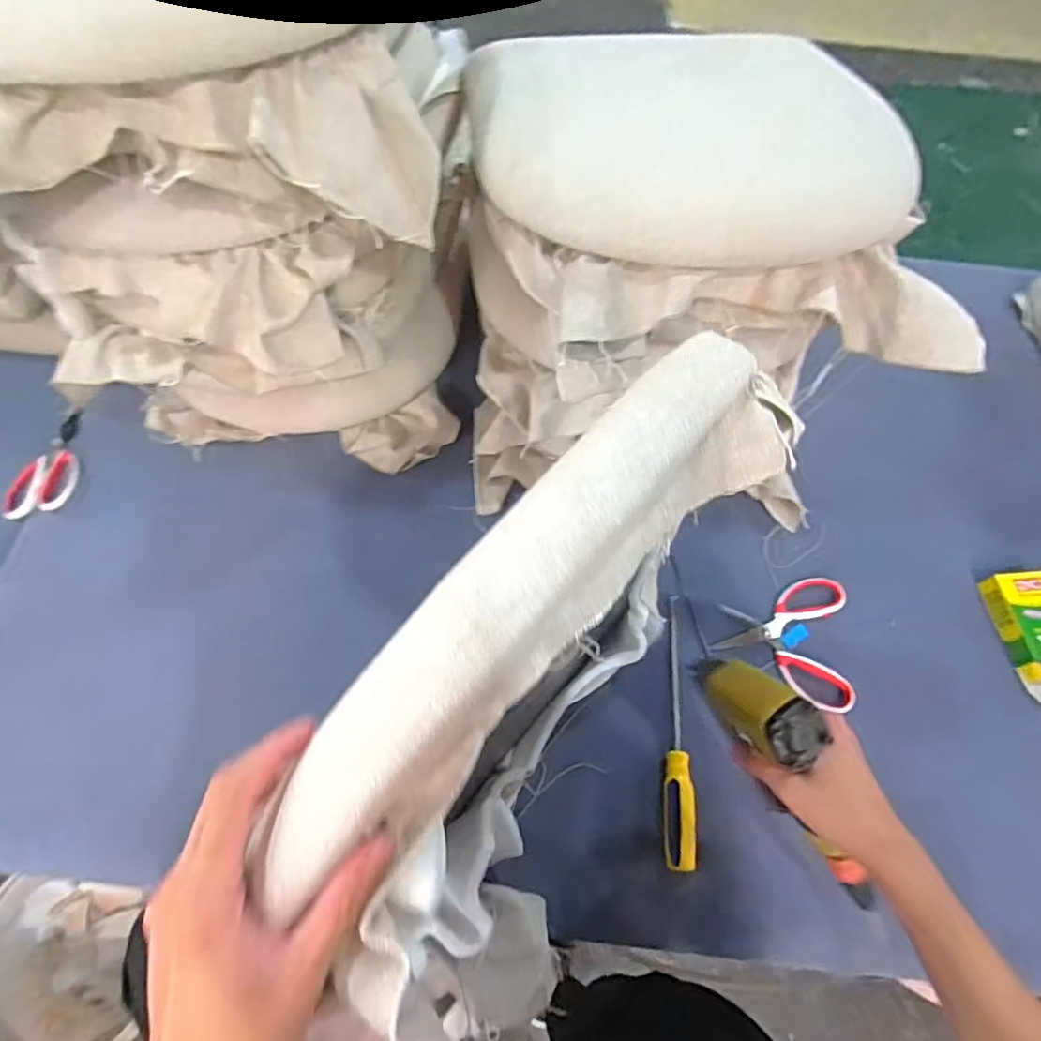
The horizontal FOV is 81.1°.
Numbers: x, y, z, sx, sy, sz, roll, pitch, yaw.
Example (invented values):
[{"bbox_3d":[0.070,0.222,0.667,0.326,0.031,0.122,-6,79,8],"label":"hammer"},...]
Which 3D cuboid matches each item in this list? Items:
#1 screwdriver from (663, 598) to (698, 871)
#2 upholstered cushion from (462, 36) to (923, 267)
[{"bbox_3d":[0.174,0.226,0.681,0.030,0.021,0.288,5,63,1],"label":"screwdriver"},{"bbox_3d":[0.173,-0.383,0.595,0.413,0.056,0.328,-1,63,-3],"label":"upholstered cushion"}]

